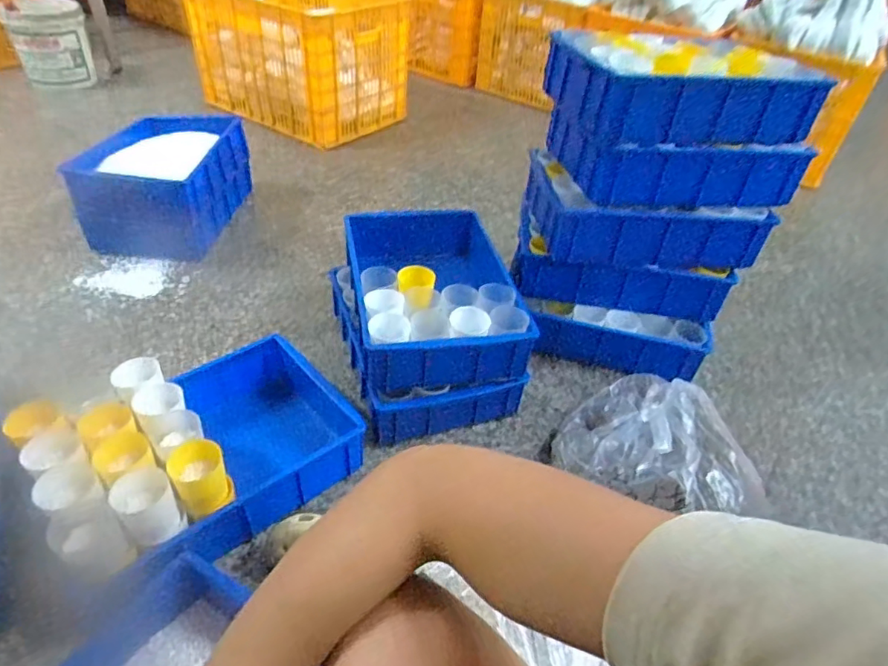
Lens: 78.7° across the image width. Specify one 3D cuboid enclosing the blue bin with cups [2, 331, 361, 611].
[{"bbox_3d":[-0.342,0.154,0.774,0.390,0.160,0.296,-26,50,-31],"label":"blue bin with cups"}]

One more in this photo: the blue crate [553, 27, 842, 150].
[{"bbox_3d":[0.408,-0.431,0.951,0.377,0.119,0.321,-13,44,-20],"label":"blue crate"}]

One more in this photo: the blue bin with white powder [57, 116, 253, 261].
[{"bbox_3d":[-0.676,-0.372,1.326,0.293,0.198,0.396,4,41,-2],"label":"blue bin with white powder"}]

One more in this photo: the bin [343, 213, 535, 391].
[{"bbox_3d":[-0.024,-0.070,0.946,0.261,0.104,0.359,-6,42,-13],"label":"bin"}]

